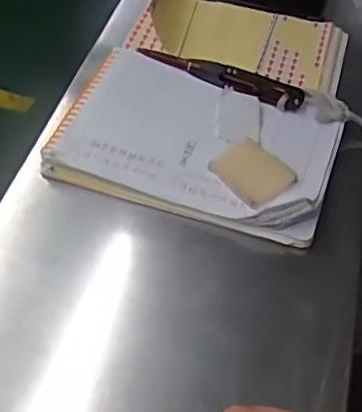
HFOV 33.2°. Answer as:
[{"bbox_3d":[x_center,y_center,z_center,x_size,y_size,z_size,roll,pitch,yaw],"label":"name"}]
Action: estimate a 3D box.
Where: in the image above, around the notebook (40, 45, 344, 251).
[{"bbox_3d":[0.012,-0.053,0.482,0.214,0.019,0.150,18,55,13],"label":"notebook"}]

